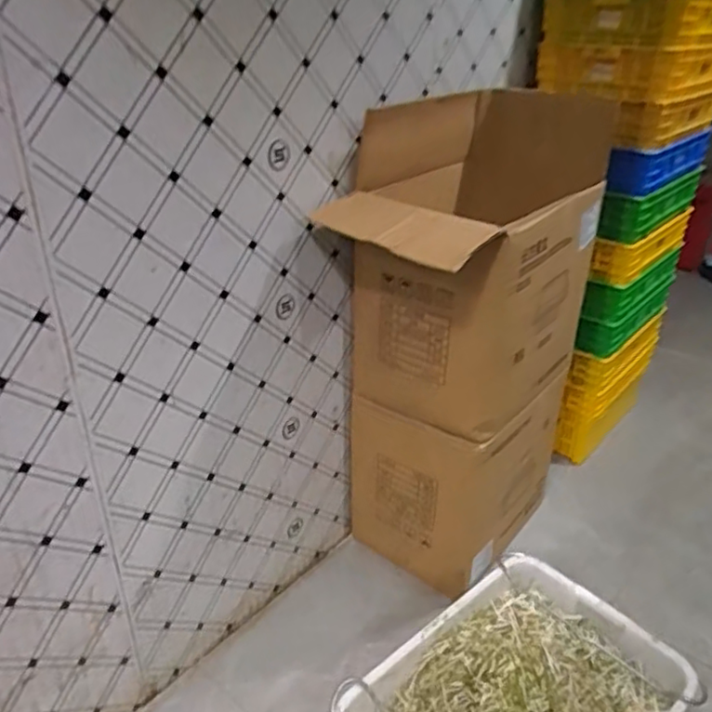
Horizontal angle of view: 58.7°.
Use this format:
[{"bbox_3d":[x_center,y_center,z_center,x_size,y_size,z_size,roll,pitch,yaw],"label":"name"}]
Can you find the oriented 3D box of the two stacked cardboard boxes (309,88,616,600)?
[{"bbox_3d":[0.279,-0.028,1.670,0.414,1.142,0.743,23,36,36],"label":"two stacked cardboard boxes"}]

